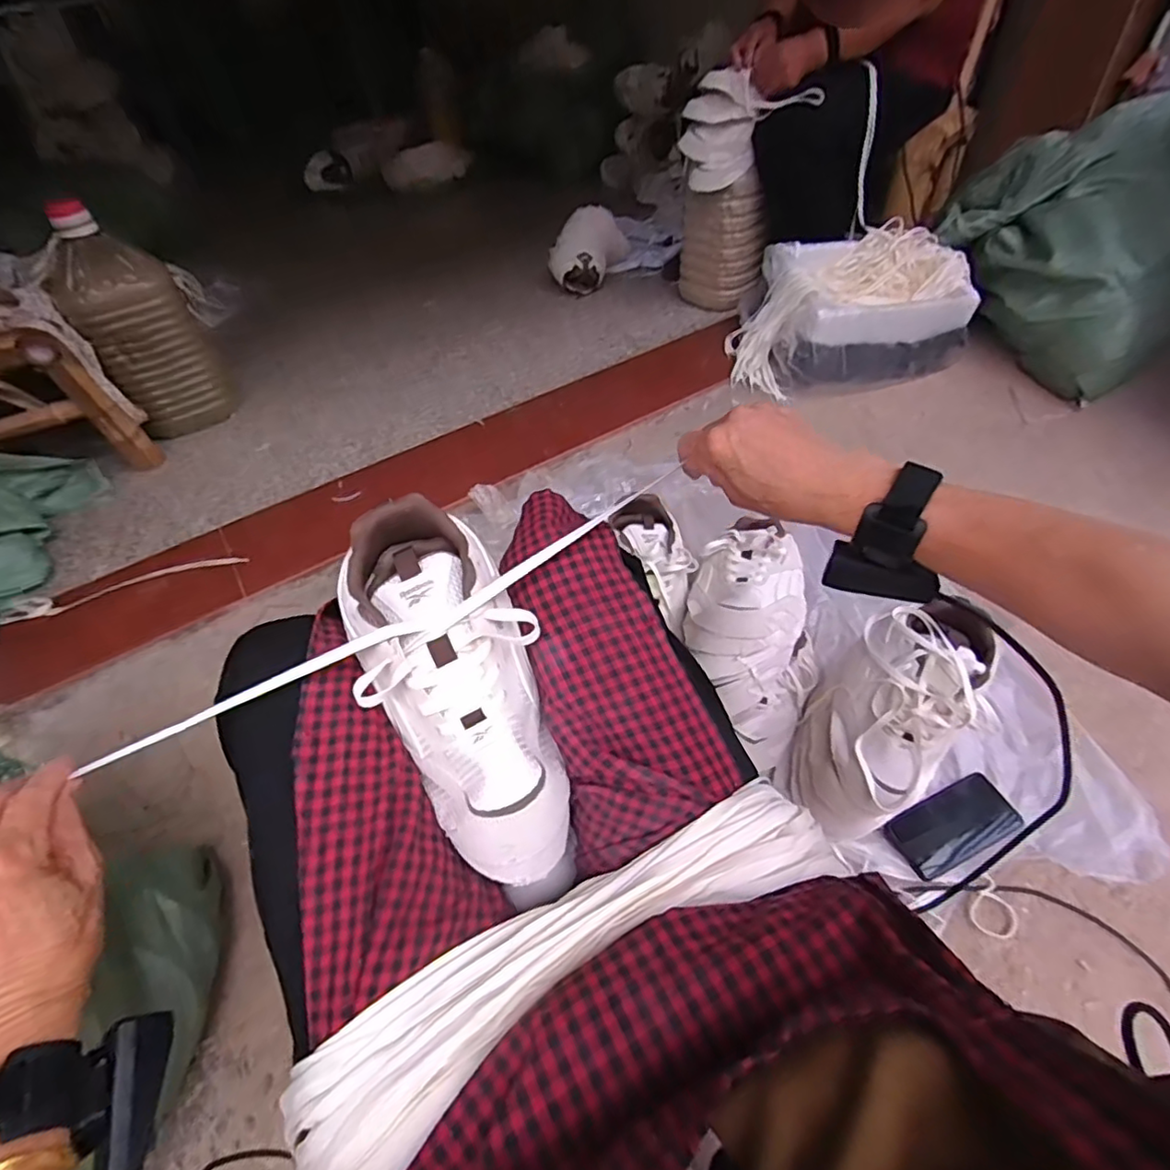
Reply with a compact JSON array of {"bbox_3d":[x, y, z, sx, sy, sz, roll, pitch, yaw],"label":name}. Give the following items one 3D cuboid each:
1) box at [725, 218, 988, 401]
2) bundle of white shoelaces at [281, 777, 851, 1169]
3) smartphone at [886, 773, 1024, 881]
[{"bbox_3d":[0.533,-0.555,1.244,0.441,0.202,0.255,-8,47,-1],"label":"box"},{"bbox_3d":[-0.008,0.213,0.341,0.338,0.050,0.095,-28,51,-19],"label":"bundle of white shoelaces"},{"bbox_3d":[0.461,0.297,0.753,0.156,0.013,0.075,-22,65,-12],"label":"smartphone"}]

